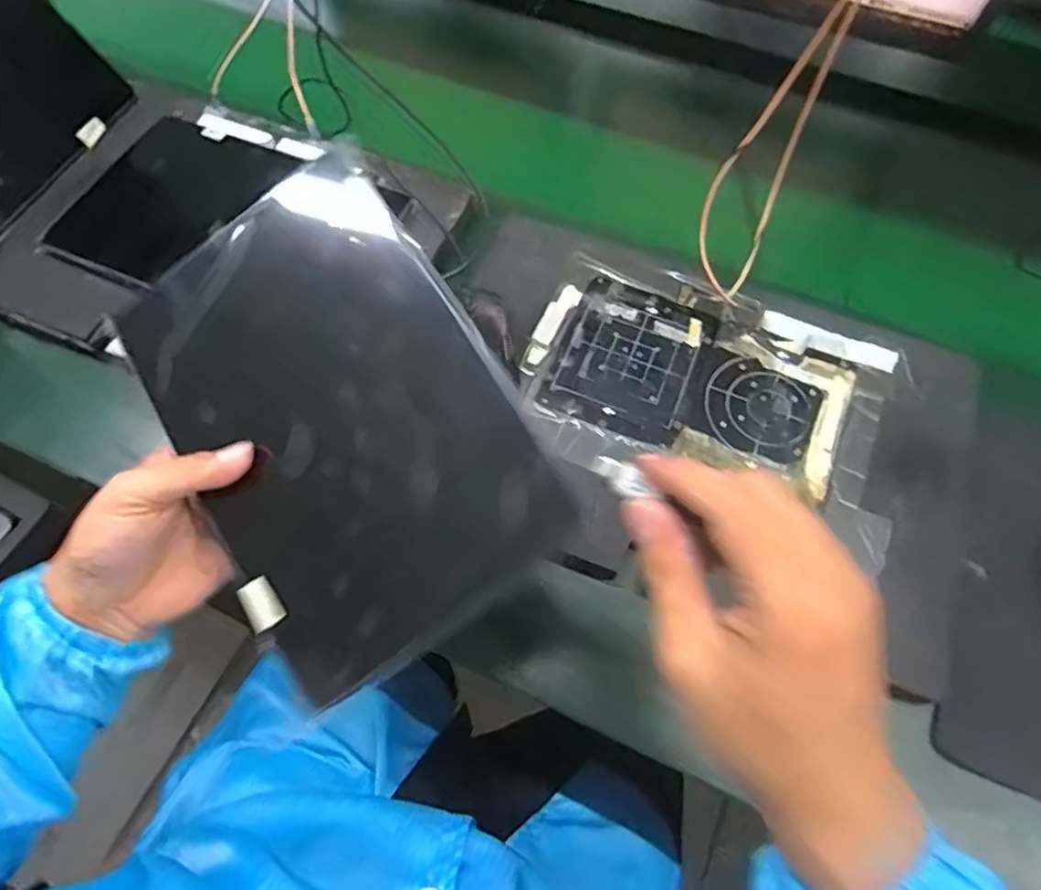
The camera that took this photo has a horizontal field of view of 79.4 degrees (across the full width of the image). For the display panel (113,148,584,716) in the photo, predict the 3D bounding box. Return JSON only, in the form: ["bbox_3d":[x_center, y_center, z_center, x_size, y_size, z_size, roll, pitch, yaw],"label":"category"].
[{"bbox_3d":[-0.098,-0.017,0.322,0.162,0.006,0.250,-34,75,5],"label":"display panel"}]

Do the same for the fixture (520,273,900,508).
[{"bbox_3d":[0.133,-0.055,0.469,0.242,0.011,0.145,19,64,8],"label":"fixture"}]

